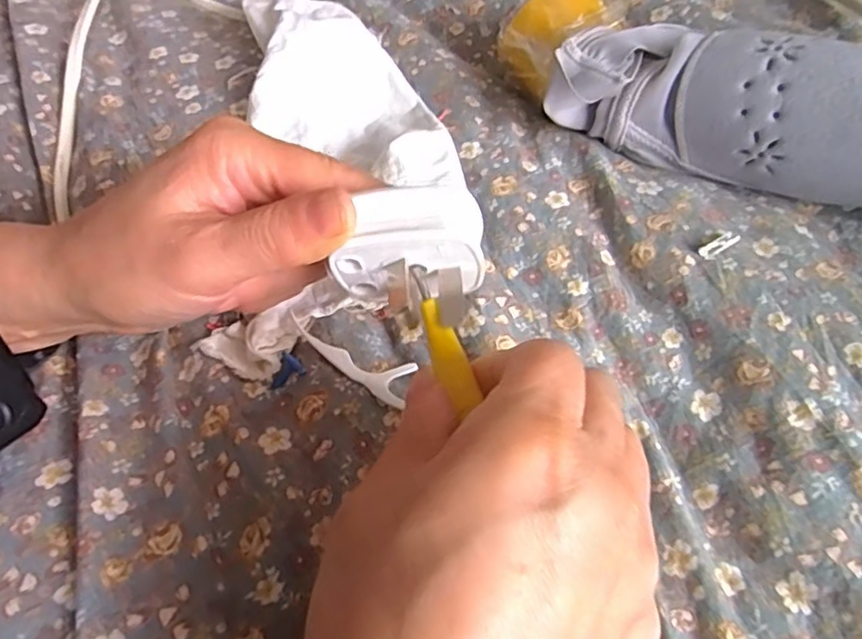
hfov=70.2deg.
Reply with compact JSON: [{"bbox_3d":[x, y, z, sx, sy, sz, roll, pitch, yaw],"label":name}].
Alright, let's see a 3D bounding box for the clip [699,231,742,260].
[{"bbox_3d":[0.131,-0.034,0.276,0.023,0.004,0.007,-29,60,-15],"label":"clip"}]

